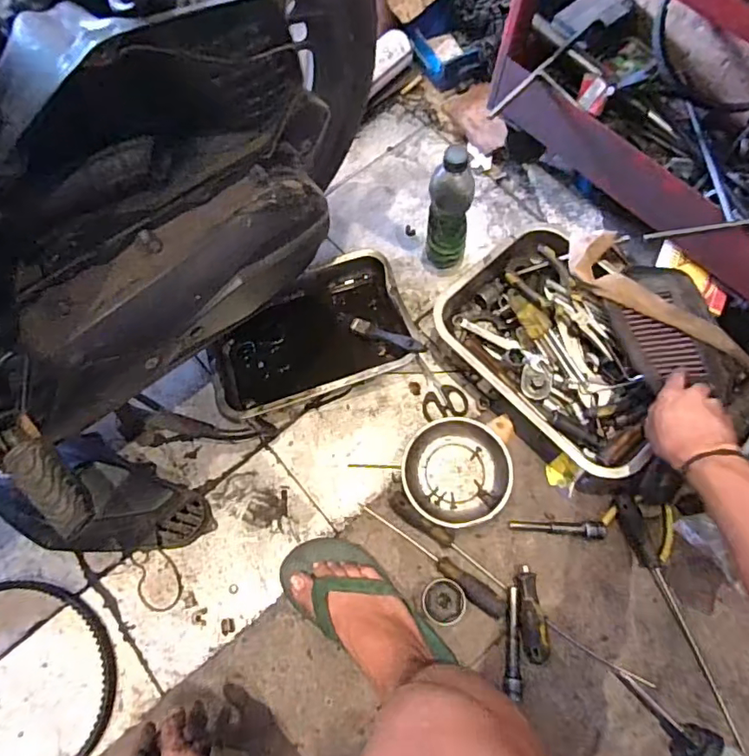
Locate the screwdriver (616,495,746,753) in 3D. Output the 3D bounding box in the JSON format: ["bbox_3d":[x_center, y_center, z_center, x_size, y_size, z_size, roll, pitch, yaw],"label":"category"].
[{"bbox_3d":[0.385,0.294,0.658,0.033,0.023,0.303,-18,72,-8],"label":"screwdriver"}]

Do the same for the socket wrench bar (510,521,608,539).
[{"bbox_3d":[0.247,0.201,0.706,0.123,0.018,0.022,0,70,12],"label":"socket wrench bar"}]

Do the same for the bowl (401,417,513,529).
[{"bbox_3d":[0.112,0.128,0.725,0.141,0.032,0.145,1,70,-2],"label":"bowl"}]

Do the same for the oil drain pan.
[{"bbox_3d":[-0.102,-0.066,0.816,0.305,0.067,0.208,-19,72,-8],"label":"oil drain pan"}]

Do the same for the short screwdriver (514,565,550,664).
[{"bbox_3d":[0.199,0.298,0.664,0.035,0.028,0.109,0,70,-2],"label":"short screwdriver"}]

